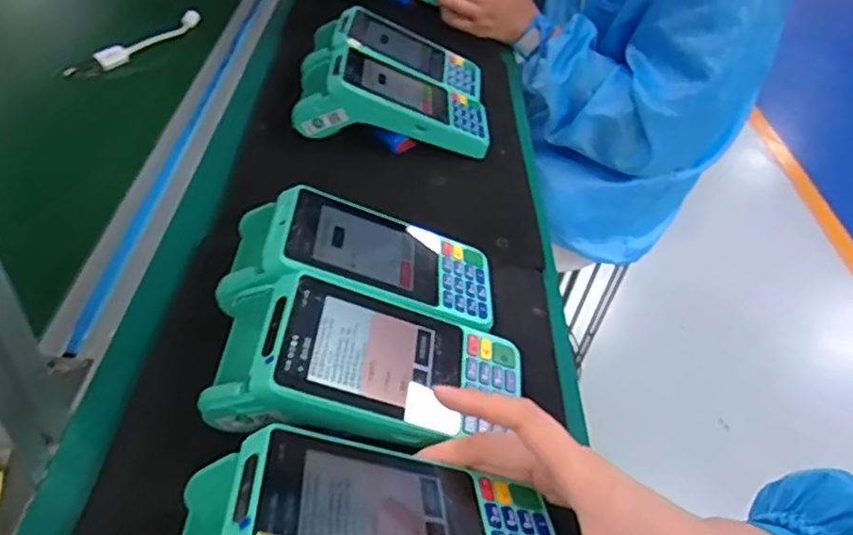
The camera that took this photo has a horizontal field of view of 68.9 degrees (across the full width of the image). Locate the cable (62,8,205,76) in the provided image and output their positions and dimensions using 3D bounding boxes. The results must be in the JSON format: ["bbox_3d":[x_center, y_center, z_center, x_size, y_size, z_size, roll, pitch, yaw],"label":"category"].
[{"bbox_3d":[-0.300,-0.235,0.651,0.032,0.016,0.175,25,45,17],"label":"cable"}]

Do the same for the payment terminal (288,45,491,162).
[{"bbox_3d":[-0.028,-0.154,0.562,0.174,0.056,0.086,5,43,-4],"label":"payment terminal"}]

